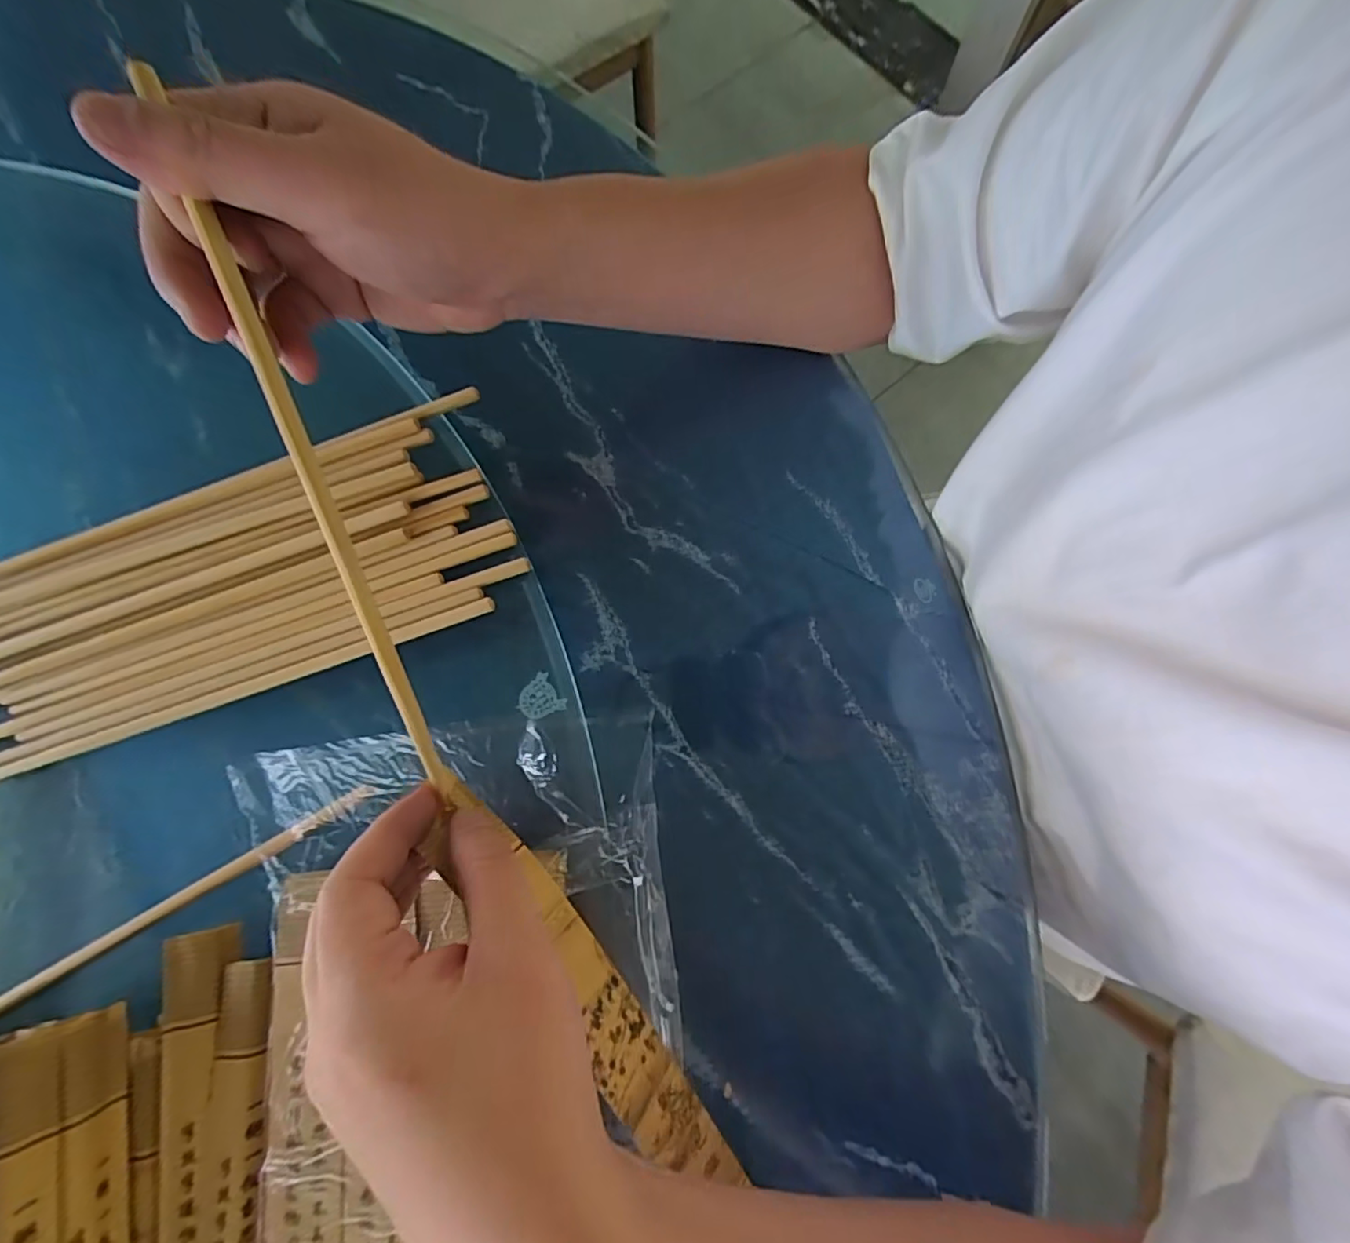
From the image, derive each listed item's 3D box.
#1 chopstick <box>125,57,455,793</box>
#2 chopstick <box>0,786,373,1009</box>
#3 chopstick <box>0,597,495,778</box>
[{"bbox_3d":[-0.127,-0.053,0.205,0.008,0.006,0.245,-18,101,-3],"label":"chopstick"},{"bbox_3d":[-0.233,0.131,0.268,0.205,0.004,0.007,-30,80,-5],"label":"chopstick"},{"bbox_3d":[-0.214,0.033,0.286,0.258,0.004,0.009,-19,79,-3],"label":"chopstick"}]

